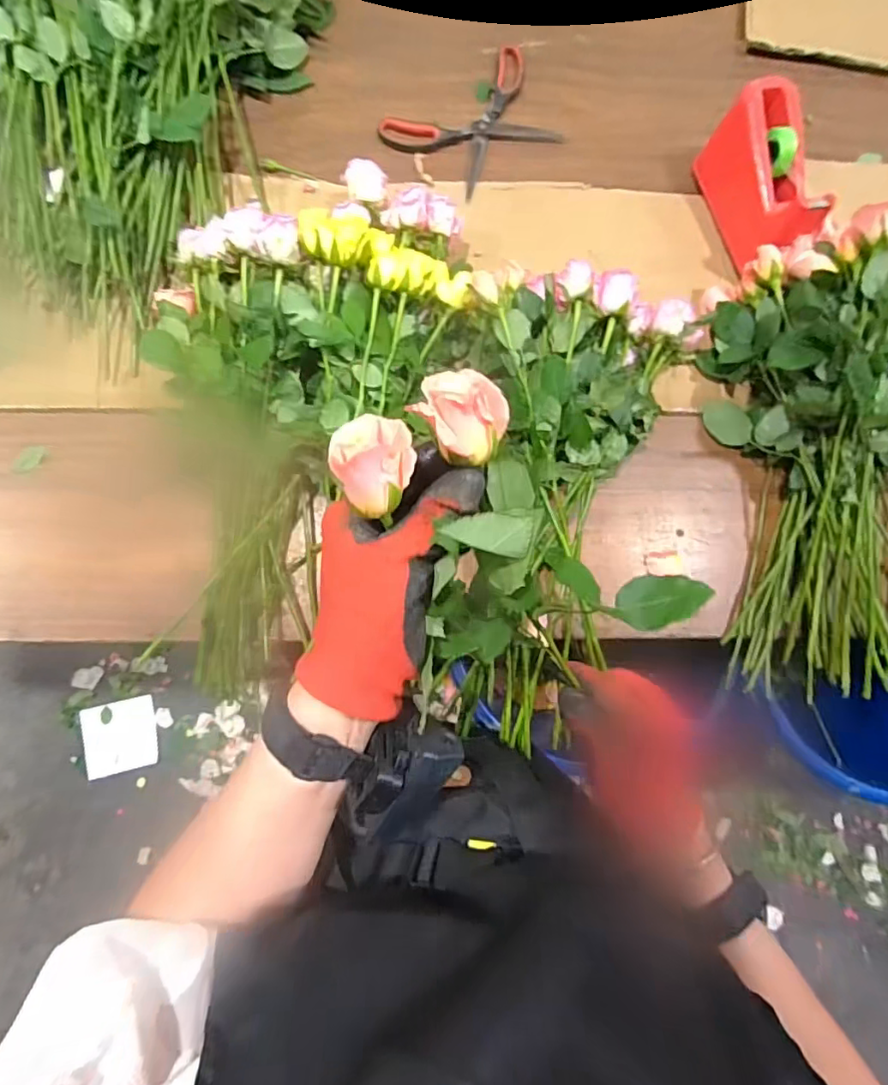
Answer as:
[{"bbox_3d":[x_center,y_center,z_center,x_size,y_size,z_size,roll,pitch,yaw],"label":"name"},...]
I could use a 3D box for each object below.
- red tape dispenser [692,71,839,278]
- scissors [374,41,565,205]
[{"bbox_3d":[0.395,-0.450,0.683,0.088,0.104,0.210,-8,83,-4],"label":"red tape dispenser"},{"bbox_3d":[0.049,-0.559,0.733,0.233,0.015,0.151,-38,86,-7],"label":"scissors"}]

